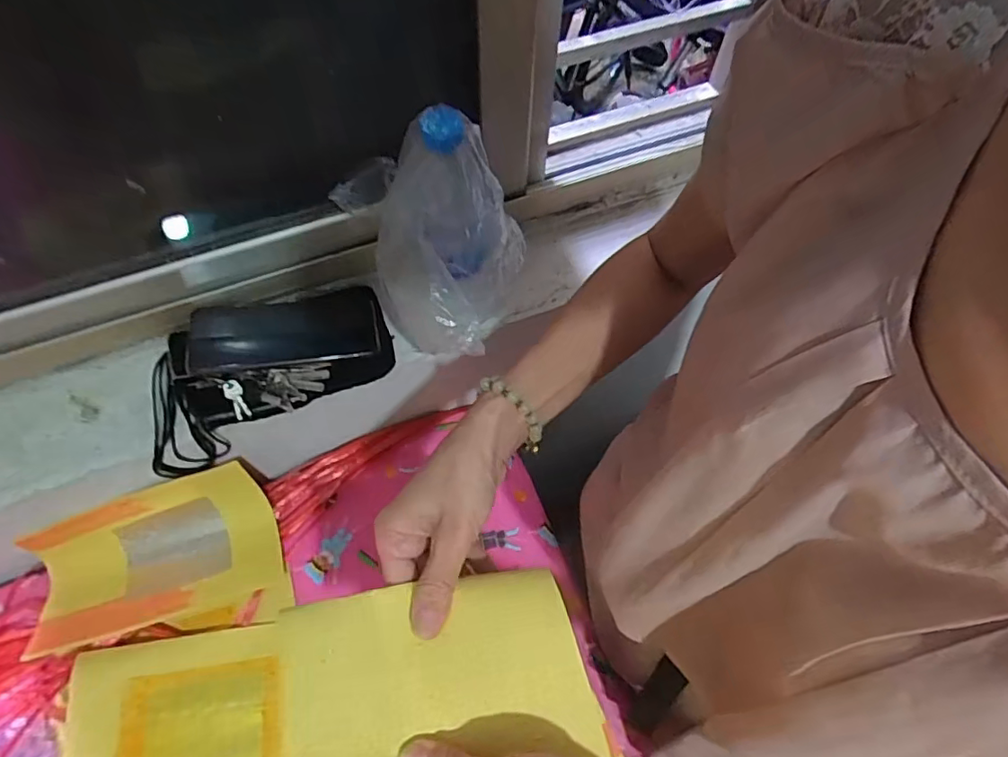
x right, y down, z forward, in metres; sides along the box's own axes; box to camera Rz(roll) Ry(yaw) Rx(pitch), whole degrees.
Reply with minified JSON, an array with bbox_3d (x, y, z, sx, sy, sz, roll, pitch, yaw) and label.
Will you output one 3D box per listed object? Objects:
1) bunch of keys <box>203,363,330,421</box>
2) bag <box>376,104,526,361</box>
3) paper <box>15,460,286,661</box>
[{"bbox_3d":[-0.217,0.009,0.531,0.101,0.030,0.040,-19,64,-11],"label":"bunch of keys"},{"bbox_3d":[-0.046,-0.114,0.479,0.102,0.189,0.137,16,63,7],"label":"bag"},{"bbox_3d":[-0.359,0.184,0.575,0.235,0.057,0.128,-15,64,-9],"label":"paper"}]

